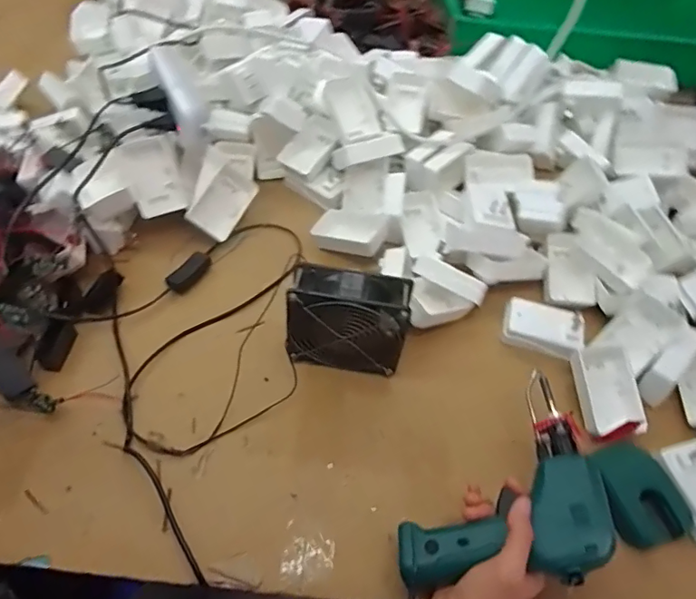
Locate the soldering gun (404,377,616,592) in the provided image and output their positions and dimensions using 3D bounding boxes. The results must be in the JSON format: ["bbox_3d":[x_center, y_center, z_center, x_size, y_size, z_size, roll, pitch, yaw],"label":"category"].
[{"bbox_3d":[0.148,0.182,0.432,0.209,0.046,0.129,-35,43,-15],"label":"soldering gun"}]

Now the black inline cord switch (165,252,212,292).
[{"bbox_3d":[-0.192,-0.033,0.615,0.029,0.015,0.060,28,55,15],"label":"black inline cord switch"}]

